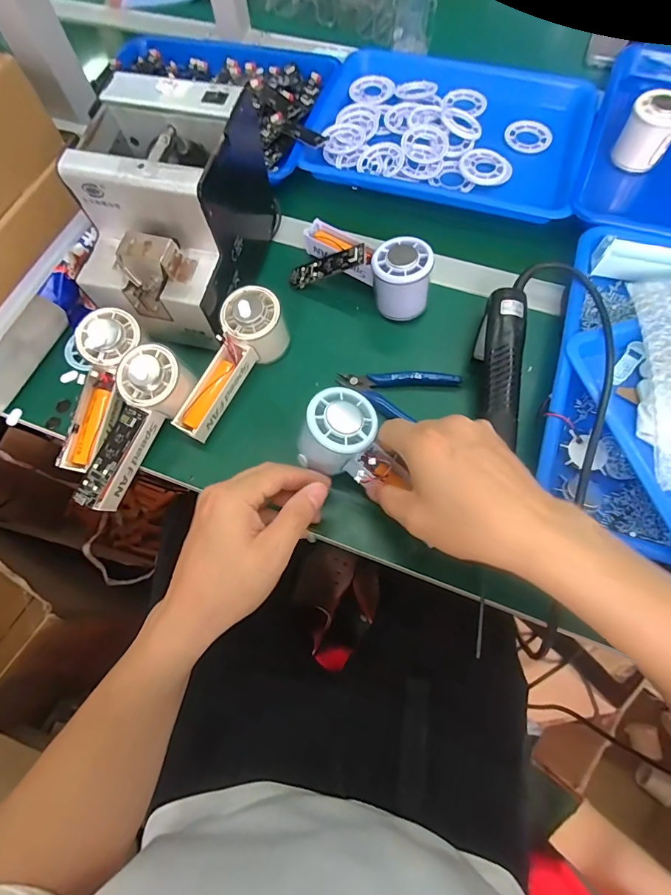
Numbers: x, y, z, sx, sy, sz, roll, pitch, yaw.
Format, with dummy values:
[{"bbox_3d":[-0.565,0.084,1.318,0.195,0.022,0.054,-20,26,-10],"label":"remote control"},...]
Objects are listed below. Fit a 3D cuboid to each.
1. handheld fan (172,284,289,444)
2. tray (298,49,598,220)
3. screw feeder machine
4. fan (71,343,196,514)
[{"bbox_3d":[-0.101,-0.079,0.408,0.049,0.059,0.150,29,87,13],"label":"handheld fan"},{"bbox_3d":[0.149,-0.418,0.546,0.321,0.032,0.267,15,69,9],"label":"tray"},{"bbox_3d":[-0.153,-0.220,0.393,0.125,0.127,0.174,12,69,8],"label":"screw feeder machine"},{"bbox_3d":[-0.181,-0.017,0.382,0.058,0.042,0.153,26,90,12],"label":"fan"}]

